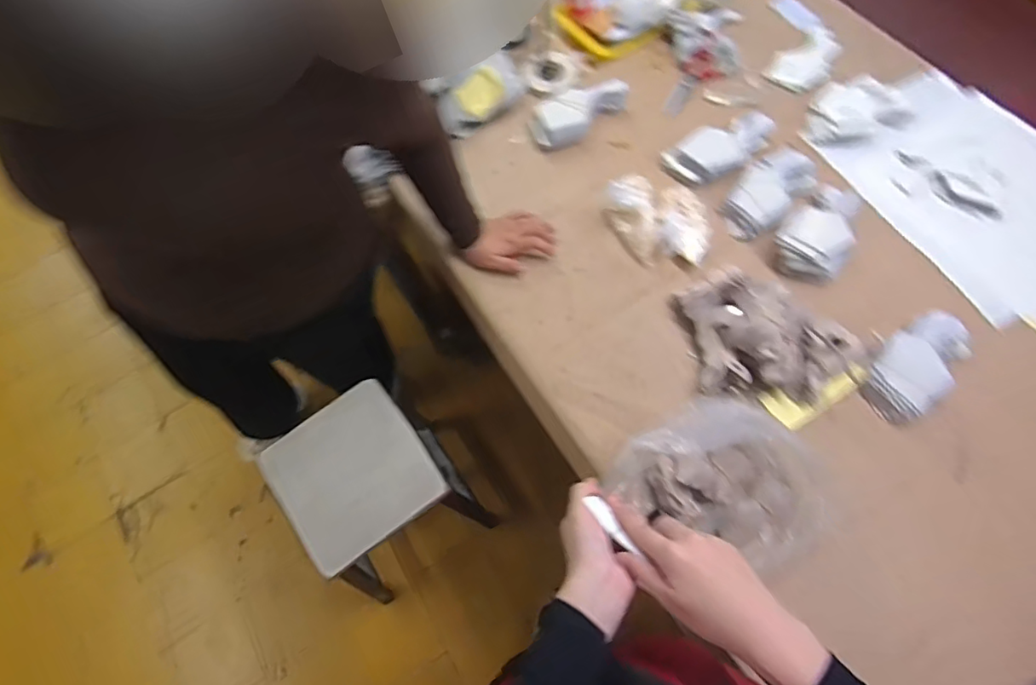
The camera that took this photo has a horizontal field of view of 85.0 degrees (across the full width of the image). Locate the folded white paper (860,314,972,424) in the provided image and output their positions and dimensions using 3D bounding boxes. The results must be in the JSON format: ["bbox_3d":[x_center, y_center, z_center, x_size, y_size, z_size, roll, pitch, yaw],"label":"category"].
[{"bbox_3d":[0.577,0.028,0.815,0.182,0.034,0.098,-39,75,-16],"label":"folded white paper"}]

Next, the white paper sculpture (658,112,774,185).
[{"bbox_3d":[0.357,-0.340,0.983,0.205,0.038,0.096,-27,67,-8],"label":"white paper sculpture"}]

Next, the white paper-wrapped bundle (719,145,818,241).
[{"bbox_3d":[0.425,-0.261,0.946,0.216,0.031,0.100,-40,70,-14],"label":"white paper-wrapped bundle"}]

